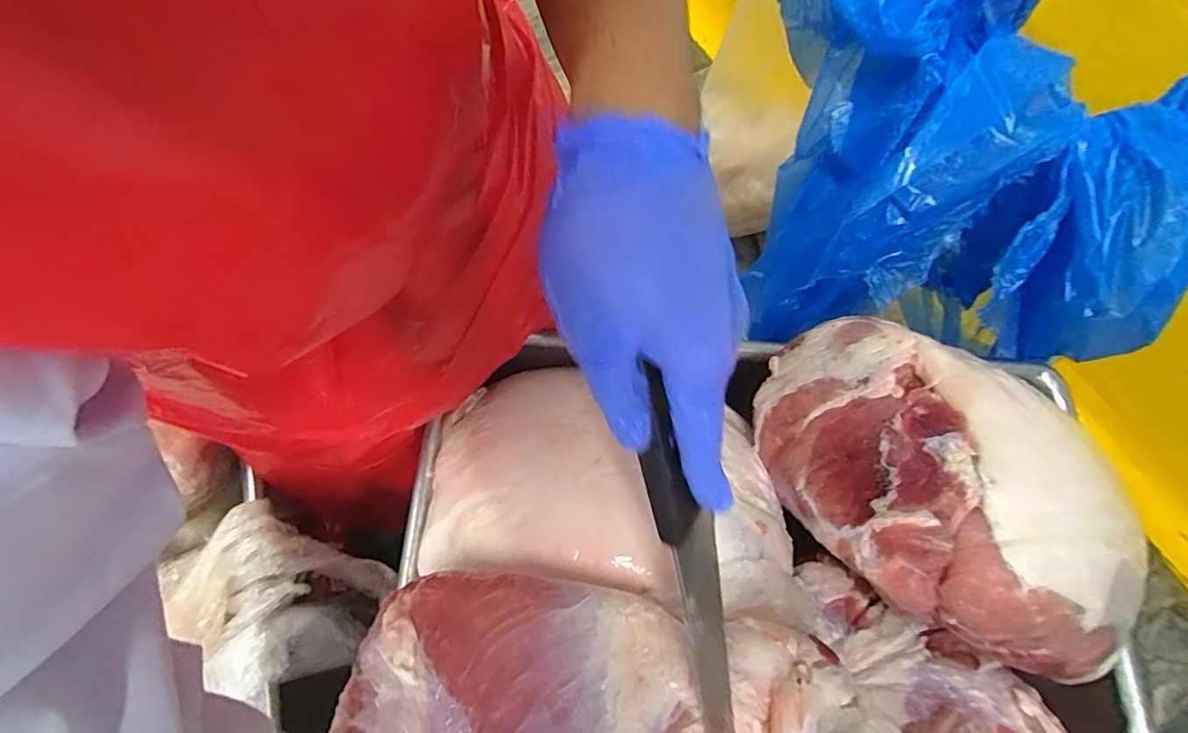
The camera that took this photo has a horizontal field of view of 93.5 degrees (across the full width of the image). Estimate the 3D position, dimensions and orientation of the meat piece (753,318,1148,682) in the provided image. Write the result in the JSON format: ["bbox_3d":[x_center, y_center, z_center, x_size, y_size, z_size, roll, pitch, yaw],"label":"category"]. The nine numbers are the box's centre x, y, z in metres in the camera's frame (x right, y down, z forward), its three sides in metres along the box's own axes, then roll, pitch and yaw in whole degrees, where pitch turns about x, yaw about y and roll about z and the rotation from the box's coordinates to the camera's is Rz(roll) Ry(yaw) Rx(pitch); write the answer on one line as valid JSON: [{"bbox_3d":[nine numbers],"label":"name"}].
[{"bbox_3d":[0.243,0.085,0.407,0.160,0.132,0.279,-17,71,-9],"label":"meat piece"}]

